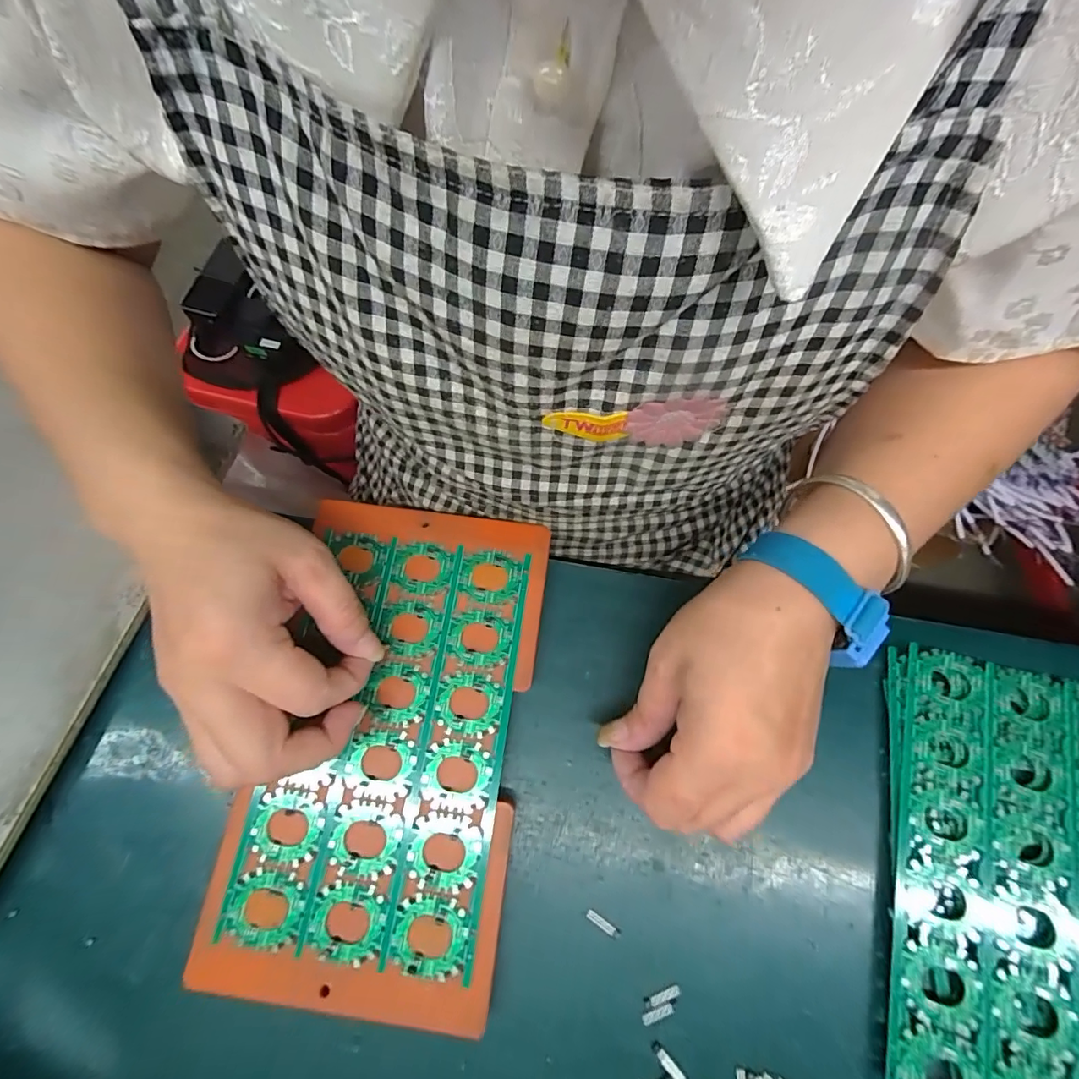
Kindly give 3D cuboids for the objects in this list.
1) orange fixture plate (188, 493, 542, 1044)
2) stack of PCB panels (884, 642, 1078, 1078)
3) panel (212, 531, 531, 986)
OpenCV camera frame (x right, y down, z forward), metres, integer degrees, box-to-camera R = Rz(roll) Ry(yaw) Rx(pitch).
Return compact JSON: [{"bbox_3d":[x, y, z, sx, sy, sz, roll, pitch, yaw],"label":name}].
[{"bbox_3d":[-0.075,0.098,0.246,0.136,0.006,0.238,11,73,3],"label":"orange fixture plate"},{"bbox_3d":[0.244,0.171,0.227,0.143,0.013,0.207,11,71,4],"label":"stack of PCB panels"},{"bbox_3d":[-0.077,0.097,0.245,0.117,0.004,0.199,7,73,3],"label":"panel"}]

